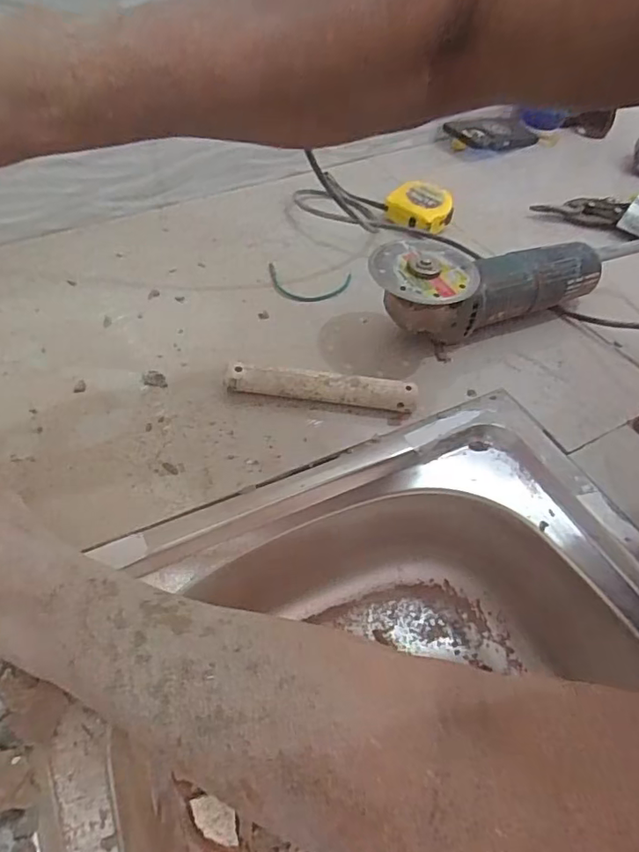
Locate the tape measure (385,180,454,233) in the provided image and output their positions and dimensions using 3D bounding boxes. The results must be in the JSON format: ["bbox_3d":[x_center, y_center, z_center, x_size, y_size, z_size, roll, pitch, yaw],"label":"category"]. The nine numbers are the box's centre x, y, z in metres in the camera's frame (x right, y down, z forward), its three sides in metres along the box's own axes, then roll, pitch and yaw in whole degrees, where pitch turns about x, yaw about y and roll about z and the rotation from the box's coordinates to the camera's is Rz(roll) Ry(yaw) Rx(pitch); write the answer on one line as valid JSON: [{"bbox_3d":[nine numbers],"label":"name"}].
[{"bbox_3d":[0.121,-0.264,0.670,0.077,0.043,0.069,13,49,4],"label":"tape measure"}]

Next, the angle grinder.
[{"bbox_3d":[0.161,-0.143,0.543,0.261,0.084,0.093,-23,55,-23],"label":"angle grinder"}]

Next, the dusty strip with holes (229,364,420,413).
[{"bbox_3d":[0.003,-0.031,0.465,0.154,0.028,0.018,6,49,-1],"label":"dusty strip with holes"}]

